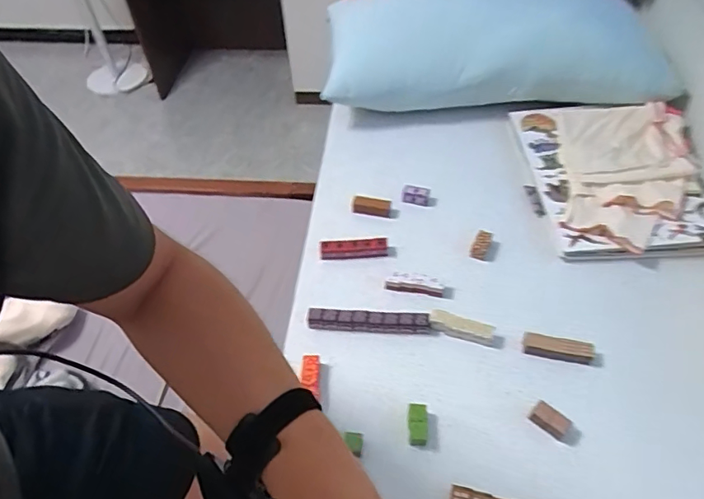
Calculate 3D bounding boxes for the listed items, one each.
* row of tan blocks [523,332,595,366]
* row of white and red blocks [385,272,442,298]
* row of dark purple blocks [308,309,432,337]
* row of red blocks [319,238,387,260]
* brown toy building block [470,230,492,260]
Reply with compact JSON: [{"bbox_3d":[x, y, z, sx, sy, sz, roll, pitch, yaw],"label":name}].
[{"bbox_3d":[0.261,0.125,0.639,0.084,0.020,0.024,10,50,11],"label":"row of tan blocks"},{"bbox_3d":[0.090,0.049,0.719,0.080,0.024,0.027,4,49,7],"label":"row of white and red blocks"},{"bbox_3d":[0.021,0.097,0.670,0.159,0.021,0.025,4,49,6],"label":"row of dark purple blocks"},{"bbox_3d":[0.002,-0.001,0.766,0.101,0.022,0.023,-4,48,-1],"label":"row of red blocks"},{"bbox_3d":[0.193,-0.007,0.754,0.025,0.025,0.041,17,51,17],"label":"brown toy building block"}]

